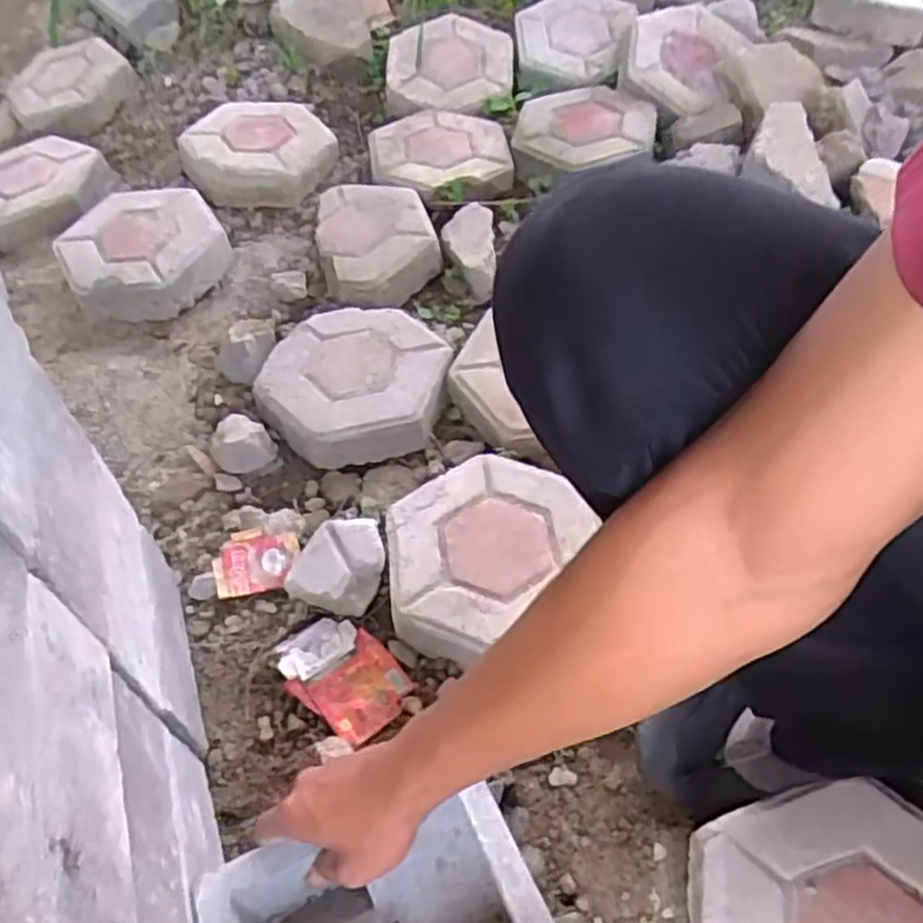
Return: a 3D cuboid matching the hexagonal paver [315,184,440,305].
[{"bbox_3d":[-0.110,-0.285,1.036,0.147,0.060,0.208,-14,51,-6],"label":"hexagonal paver"}]

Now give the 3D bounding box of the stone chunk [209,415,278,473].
[{"bbox_3d":[-0.234,-0.015,0.854,0.066,0.054,0.048,10,52,13],"label":"stone chunk"}]

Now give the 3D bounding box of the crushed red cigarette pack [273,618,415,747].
[{"bbox_3d":[-0.105,0.184,0.700,0.116,0.018,0.077,31,59,26],"label":"crushed red cigarette pack"}]

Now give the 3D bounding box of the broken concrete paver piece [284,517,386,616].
[{"bbox_3d":[-0.113,0.097,0.739,0.086,0.062,0.075,2,51,6],"label":"broken concrete paver piece"}]

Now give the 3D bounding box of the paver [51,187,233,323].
[{"bbox_3d":[-0.410,-0.272,1.031,0.196,0.071,0.206,-27,54,-16],"label":"paver"}]

